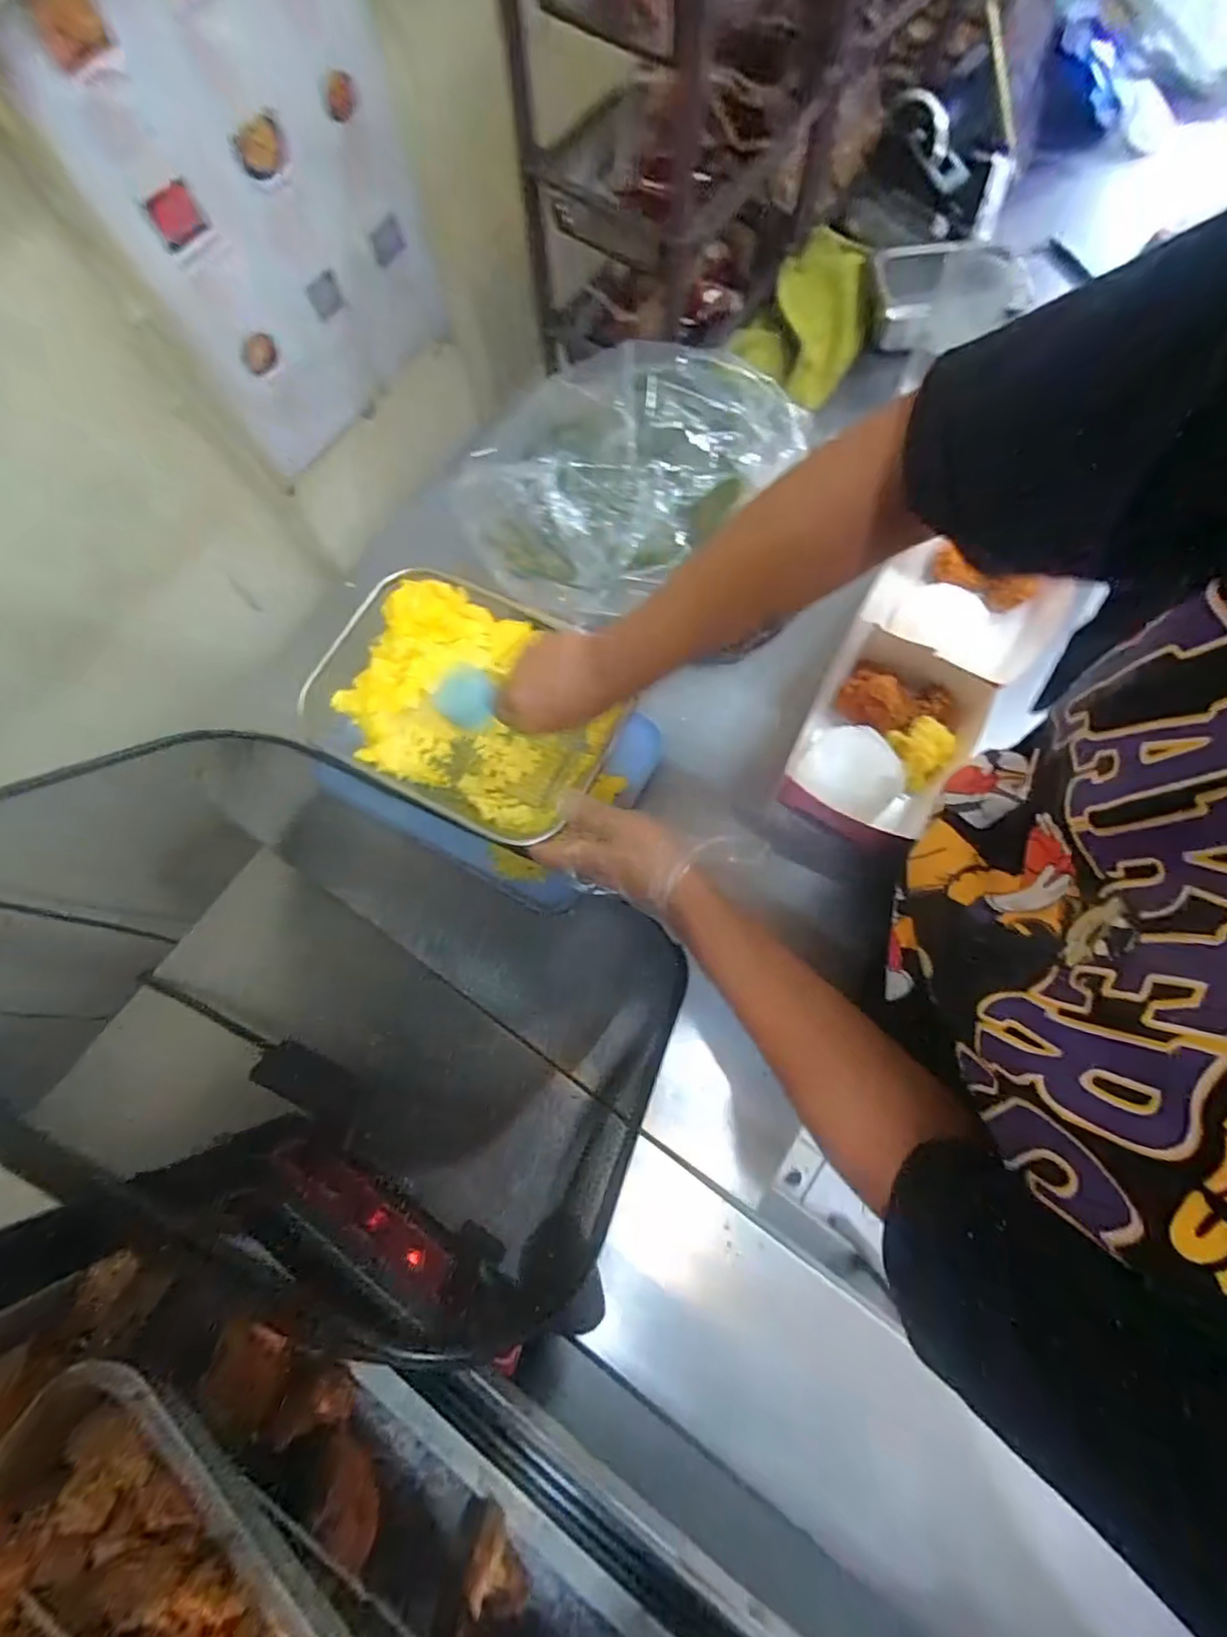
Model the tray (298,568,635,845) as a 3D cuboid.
[{"bbox_3d":[-0.138,-0.106,0.574,0.269,0.060,0.204,26,76,8],"label":"tray"}]

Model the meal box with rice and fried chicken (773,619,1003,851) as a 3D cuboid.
[{"bbox_3d":[0.253,-0.069,0.561,0.142,0.062,0.181,27,76,8],"label":"meal box with rice and fried chicken"}]

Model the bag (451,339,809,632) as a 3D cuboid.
[{"bbox_3d":[0.016,-0.340,0.579,0.322,0.103,0.210,-32,76,-8],"label":"bag"}]

